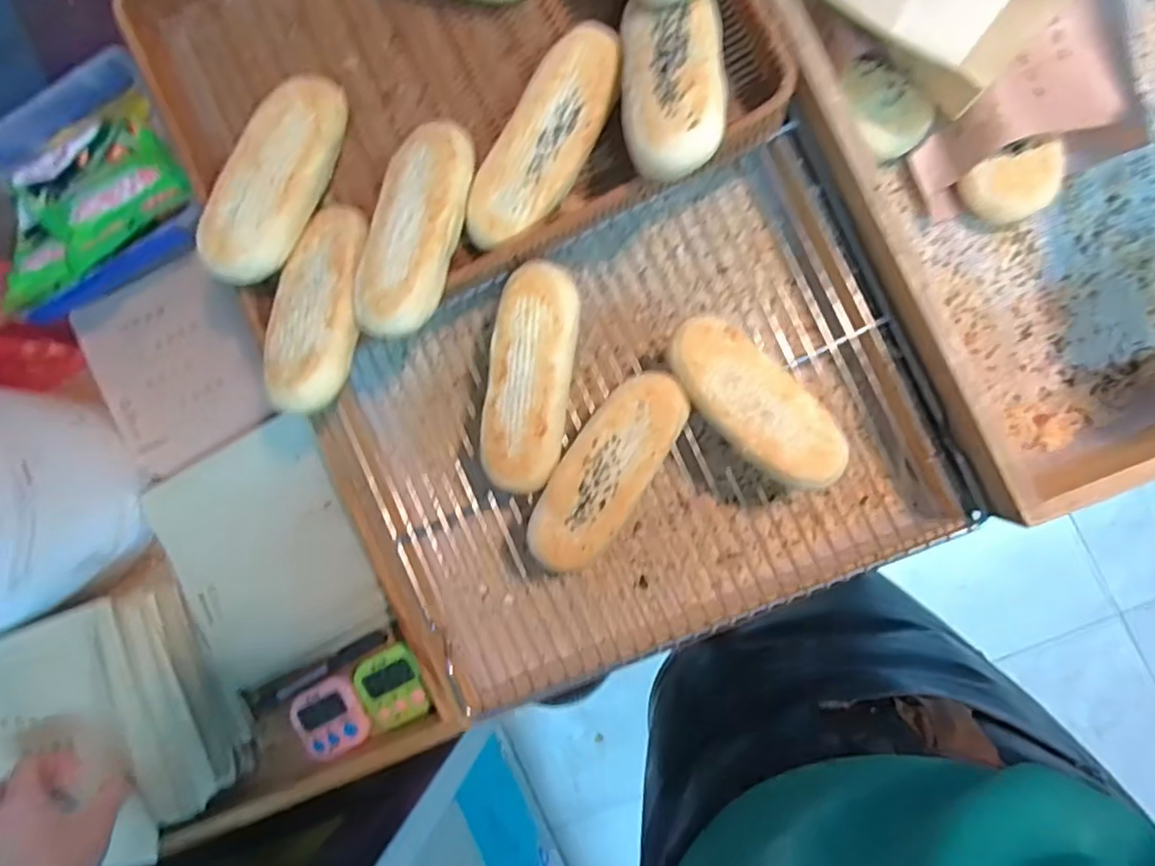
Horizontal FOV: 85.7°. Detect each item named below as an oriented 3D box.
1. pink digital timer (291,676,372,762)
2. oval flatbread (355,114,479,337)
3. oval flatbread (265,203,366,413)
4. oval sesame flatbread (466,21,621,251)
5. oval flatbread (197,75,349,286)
[{"bbox_3d":[-0.208,0.242,0.531,0.061,0.024,0.060,-28,87,9],"label":"pink digital timer"},{"bbox_3d":[-0.110,-0.137,0.414,0.058,0.026,0.151,8,77,9],"label":"oval flatbread"},{"bbox_3d":[-0.175,-0.090,0.418,0.061,0.023,0.154,-4,68,10],"label":"oval flatbread"},{"bbox_3d":[-0.020,-0.196,0.430,0.057,0.033,0.156,31,96,7],"label":"oval sesame flatbread"},{"bbox_3d":[-0.210,-0.178,0.435,0.054,0.027,0.158,20,81,8],"label":"oval flatbread"}]

